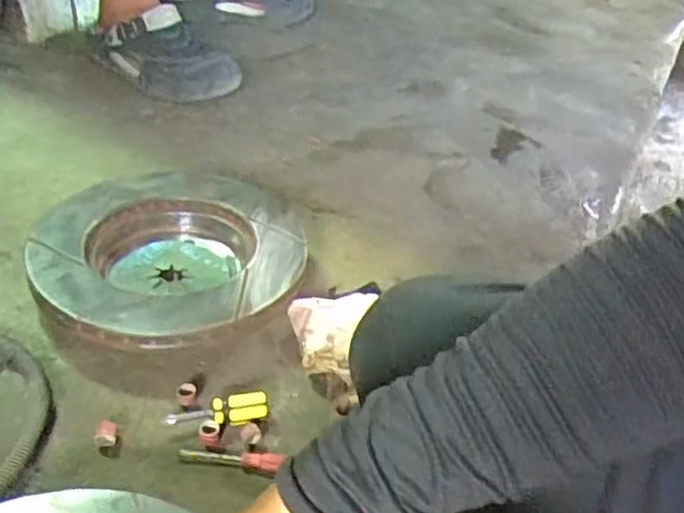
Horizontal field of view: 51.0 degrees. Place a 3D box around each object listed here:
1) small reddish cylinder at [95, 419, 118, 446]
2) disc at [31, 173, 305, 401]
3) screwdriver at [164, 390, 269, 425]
[{"bbox_3d":[-0.178,0.134,0.542,0.015,0.013,0.019,1,36,-6],"label":"small reddish cylinder"},{"bbox_3d":[-0.160,0.007,0.689,0.250,0.051,0.260,5,36,-4],"label":"disc"},{"bbox_3d":[-0.098,0.121,0.565,0.078,0.025,0.018,2,36,-8],"label":"screwdriver"}]

